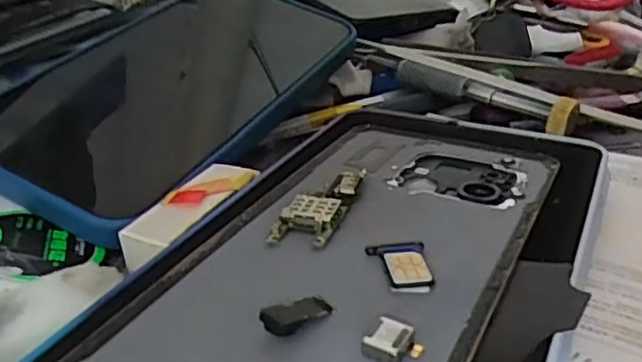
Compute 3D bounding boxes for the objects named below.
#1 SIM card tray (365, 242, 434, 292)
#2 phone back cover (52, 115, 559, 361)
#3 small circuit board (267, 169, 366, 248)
[{"bbox_3d":[0.020,0.021,0.155,0.014,0.004,0.017,-3,27,-5],"label":"SIM card tray"},{"bbox_3d":[0.008,0.017,0.167,0.077,0.008,0.164,12,30,22],"label":"phone back cover"},{"bbox_3d":[0.001,0.006,0.183,0.015,0.005,0.041,11,29,20],"label":"small circuit board"}]

